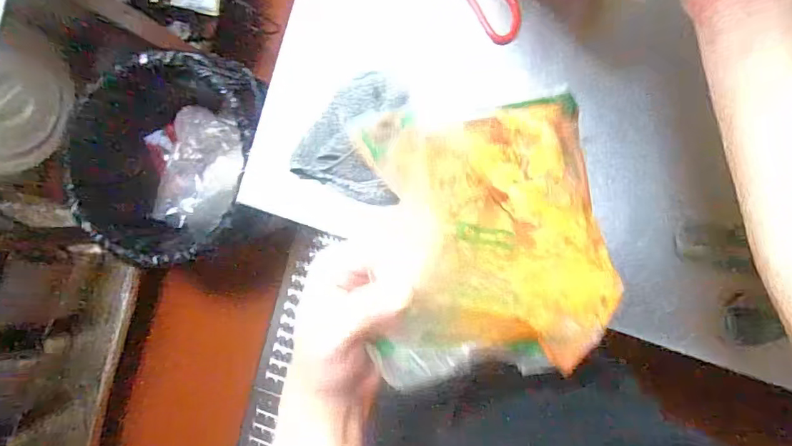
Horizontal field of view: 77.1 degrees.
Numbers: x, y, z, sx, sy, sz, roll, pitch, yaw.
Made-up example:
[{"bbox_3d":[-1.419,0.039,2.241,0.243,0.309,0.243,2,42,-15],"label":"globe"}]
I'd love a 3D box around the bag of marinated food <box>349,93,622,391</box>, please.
[{"bbox_3d":[0.079,0.006,0.356,0.205,0.028,0.192,-7,81,-27],"label":"bag of marinated food"}]

